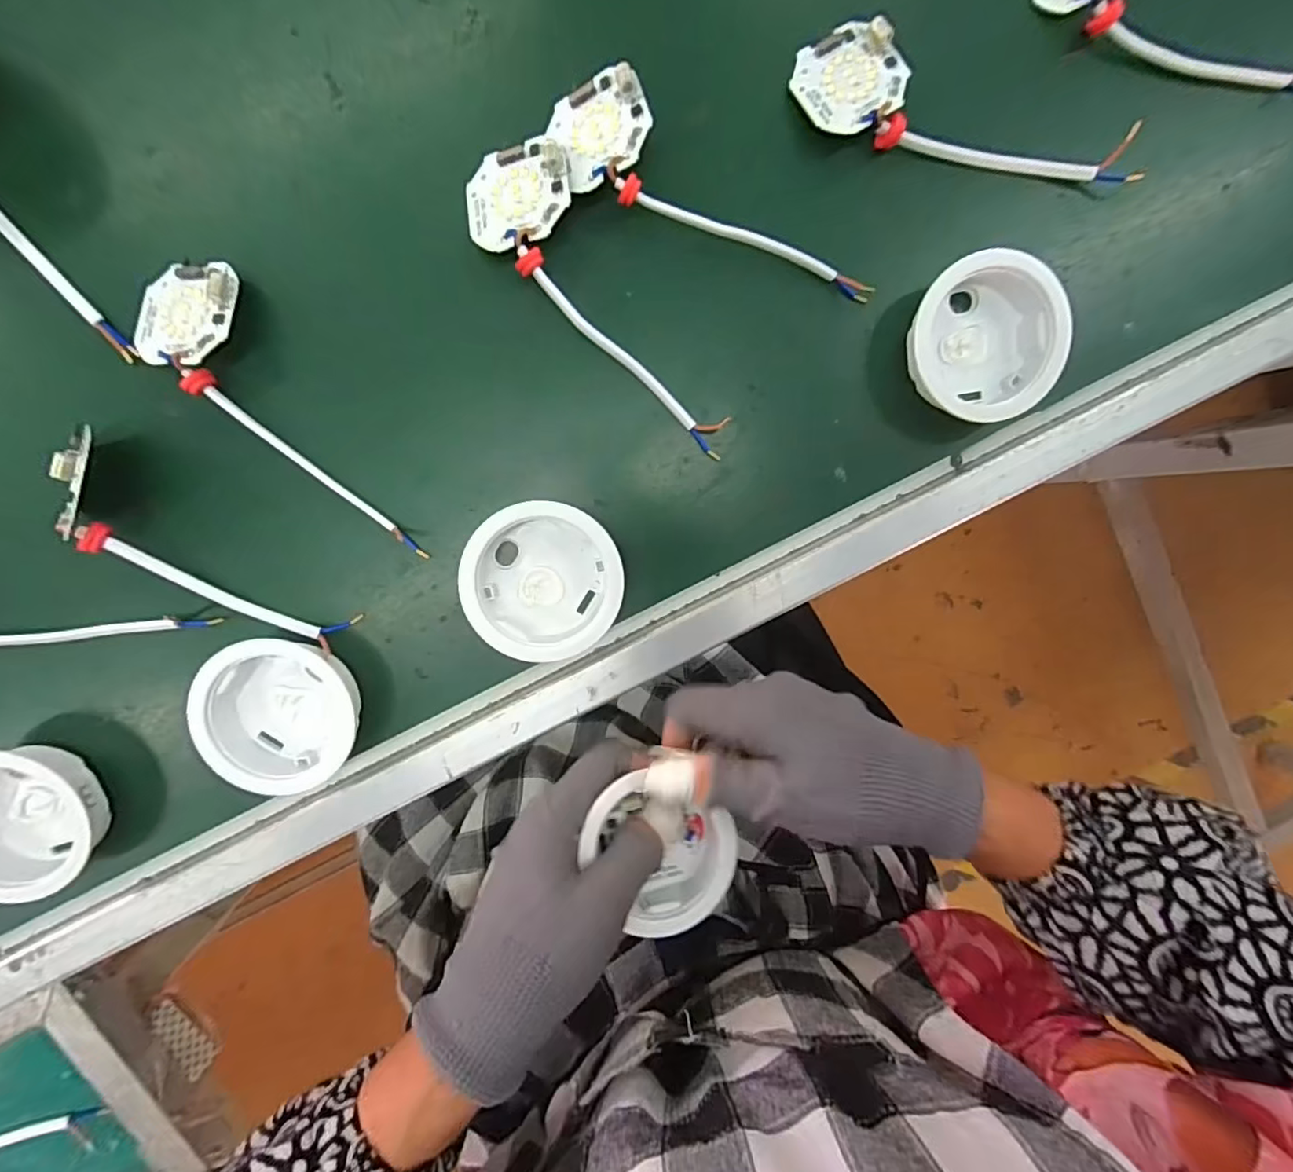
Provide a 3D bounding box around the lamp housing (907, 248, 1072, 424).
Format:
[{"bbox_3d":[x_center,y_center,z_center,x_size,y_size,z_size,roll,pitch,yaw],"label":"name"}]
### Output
[{"bbox_3d":[0.159,-0.116,0.270,0.064,0.026,0.071,-39,98,1],"label":"lamp housing"}]

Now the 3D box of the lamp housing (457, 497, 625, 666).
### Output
[{"bbox_3d":[-0.048,-0.003,0.273,0.070,0.026,0.073,-1,97,-4],"label":"lamp housing"}]

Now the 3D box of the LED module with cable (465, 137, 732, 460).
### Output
[{"bbox_3d":[-0.024,-0.125,0.261,0.049,0.017,0.159,-34,98,1],"label":"LED module with cable"}]

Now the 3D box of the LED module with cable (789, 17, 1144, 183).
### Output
[{"bbox_3d":[0.148,-0.223,0.262,0.161,0.014,0.048,6,97,-5],"label":"LED module with cable"}]

